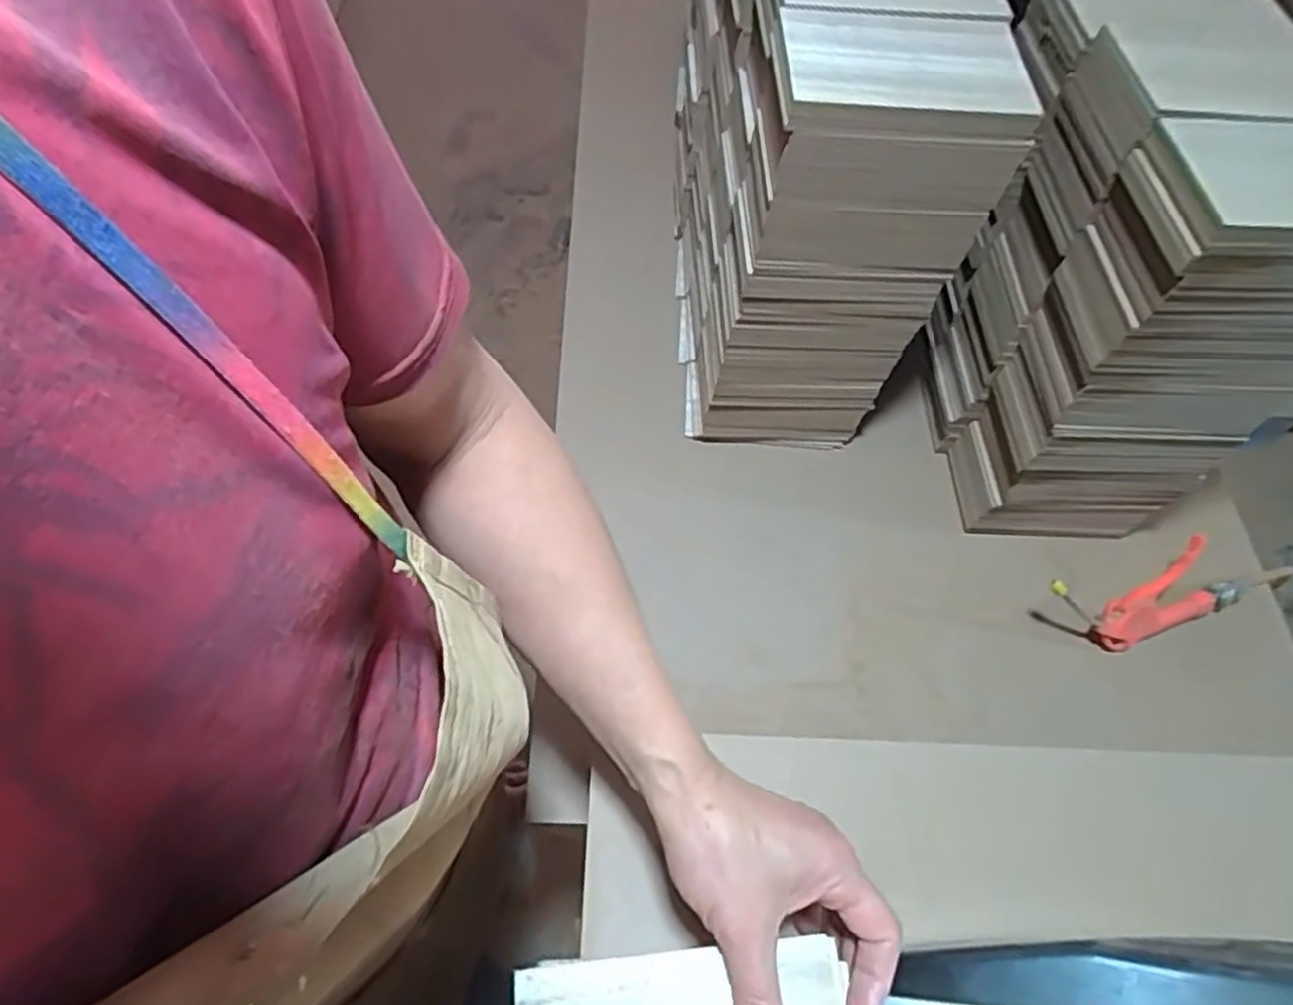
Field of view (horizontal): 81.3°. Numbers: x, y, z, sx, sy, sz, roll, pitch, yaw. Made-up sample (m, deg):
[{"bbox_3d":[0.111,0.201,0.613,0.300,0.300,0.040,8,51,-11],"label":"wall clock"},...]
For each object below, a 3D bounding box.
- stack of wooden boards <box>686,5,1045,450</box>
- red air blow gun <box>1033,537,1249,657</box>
[{"bbox_3d":[0.152,-0.201,0.660,0.181,0.383,0.110,2,62,-2],"label":"stack of wooden boards"},{"bbox_3d":[0.489,0.085,0.714,0.222,0.060,0.069,-16,64,-12],"label":"red air blow gun"}]

